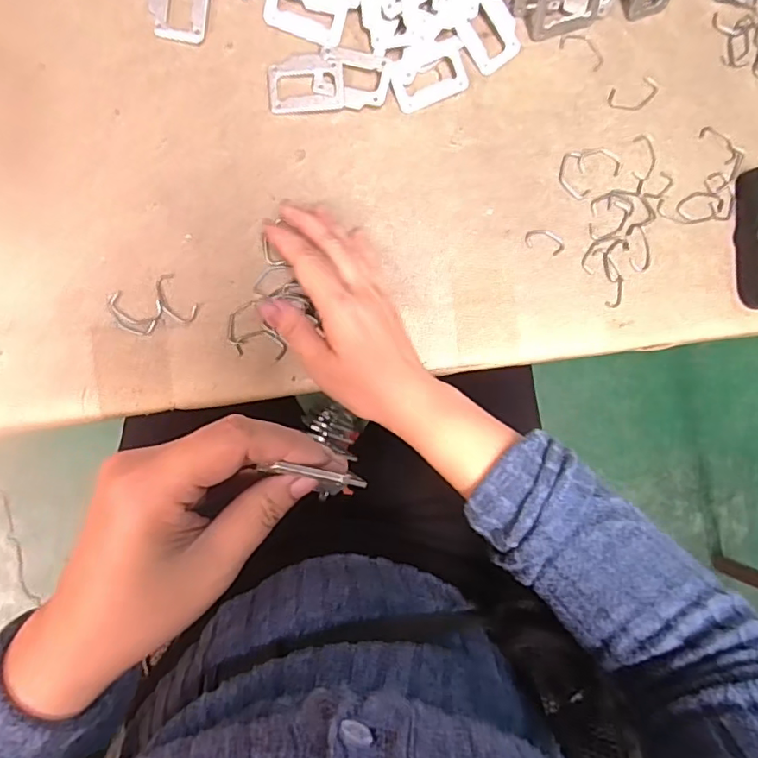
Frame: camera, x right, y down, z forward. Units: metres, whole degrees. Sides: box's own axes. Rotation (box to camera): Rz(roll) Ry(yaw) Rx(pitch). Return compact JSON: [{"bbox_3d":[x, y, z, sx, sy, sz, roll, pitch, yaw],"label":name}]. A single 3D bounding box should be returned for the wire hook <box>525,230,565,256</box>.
[{"bbox_3d":[0.121,-0.100,0.398,0.030,0.004,0.015,16,87,-7],"label":"wire hook"}]

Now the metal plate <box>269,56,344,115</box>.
[{"bbox_3d":[-0.050,-0.202,0.374,0.051,0.007,0.038,-8,88,-6],"label":"metal plate"}]

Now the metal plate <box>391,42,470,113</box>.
[{"bbox_3d":[0.036,-0.212,0.387,0.055,0.004,0.035,-18,100,-5],"label":"metal plate"}]

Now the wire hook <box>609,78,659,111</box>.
[{"bbox_3d":[0.190,-0.211,0.408,0.040,0.004,0.020,-21,92,-7],"label":"wire hook"}]

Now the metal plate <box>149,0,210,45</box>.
[{"bbox_3d":[-0.131,-0.249,0.361,0.037,0.005,0.050,11,88,-7],"label":"metal plate"}]

